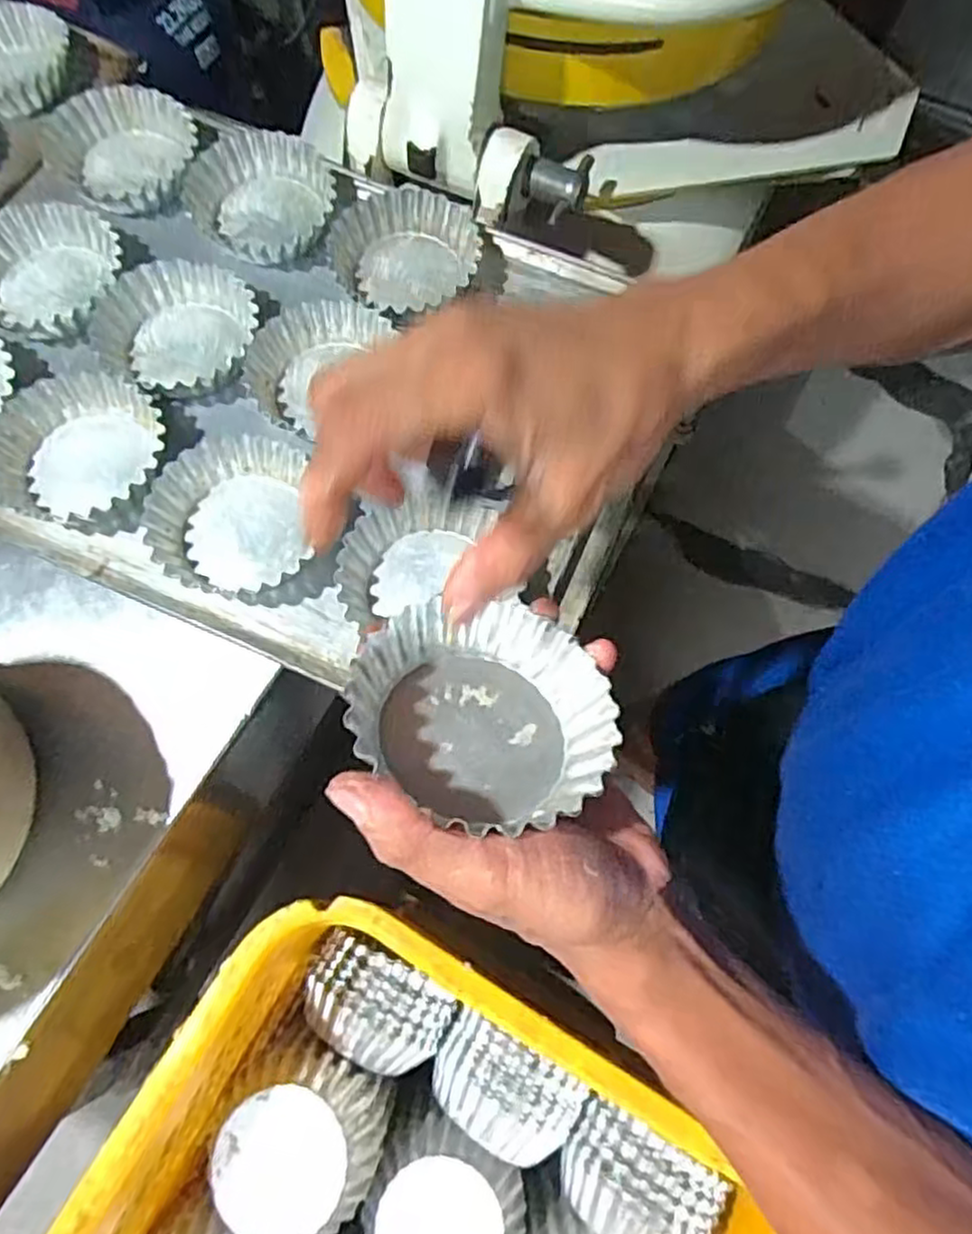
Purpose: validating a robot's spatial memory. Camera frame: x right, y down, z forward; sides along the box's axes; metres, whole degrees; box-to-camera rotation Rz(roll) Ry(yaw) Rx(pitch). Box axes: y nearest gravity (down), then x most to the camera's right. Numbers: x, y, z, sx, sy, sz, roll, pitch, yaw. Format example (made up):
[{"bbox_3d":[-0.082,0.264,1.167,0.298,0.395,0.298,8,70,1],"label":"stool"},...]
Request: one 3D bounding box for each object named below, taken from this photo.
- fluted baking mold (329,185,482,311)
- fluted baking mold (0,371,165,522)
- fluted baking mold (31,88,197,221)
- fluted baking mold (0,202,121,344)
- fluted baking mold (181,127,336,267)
[{"bbox_3d":[-0.054,-0.241,0.483,0.096,0.031,0.095,-5,70,-3],"label":"fluted baking mold"},{"bbox_3d":[-0.244,-0.100,0.424,0.087,0.028,0.095,1,70,-2],"label":"fluted baking mold"},{"bbox_3d":[-0.254,-0.325,0.506,0.100,0.026,0.101,1,70,-2],"label":"fluted baking mold"},{"bbox_3d":[-0.288,-0.223,0.469,0.099,0.030,0.096,-13,71,-6],"label":"fluted baking mold"},{"bbox_3d":[-0.155,-0.289,0.495,0.099,0.032,0.093,-7,70,-4],"label":"fluted baking mold"}]

